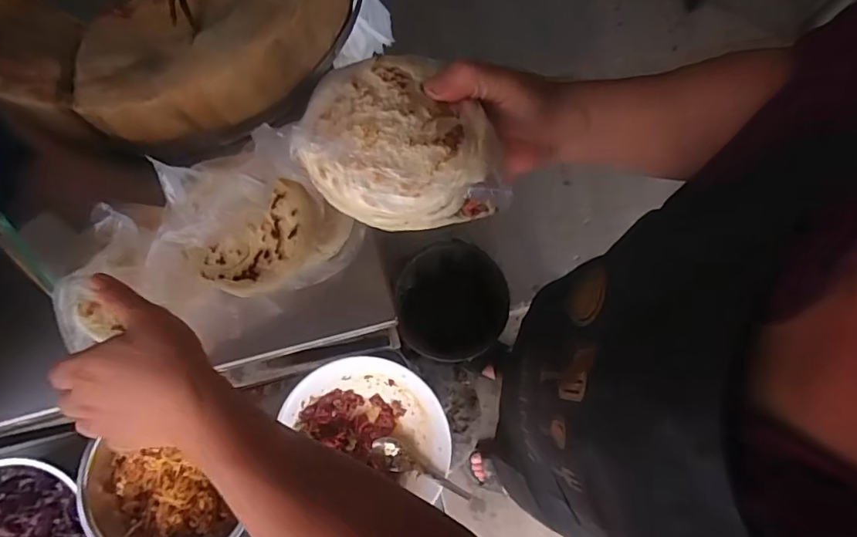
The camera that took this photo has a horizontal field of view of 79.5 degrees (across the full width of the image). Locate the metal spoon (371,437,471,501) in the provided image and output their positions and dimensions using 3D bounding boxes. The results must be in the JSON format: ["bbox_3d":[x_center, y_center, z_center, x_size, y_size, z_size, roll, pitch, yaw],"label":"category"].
[{"bbox_3d":[-0.008,0.260,0.669,0.155,0.034,0.037,10,67,39],"label":"metal spoon"}]

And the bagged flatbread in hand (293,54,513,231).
[{"bbox_3d":[-0.022,-0.085,0.353,0.128,0.043,0.114,-14,72,-6],"label":"bagged flatbread in hand"}]

